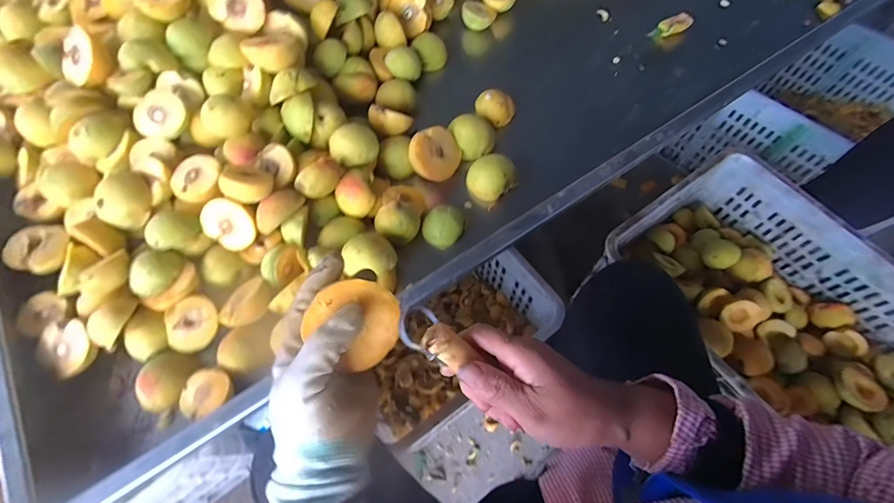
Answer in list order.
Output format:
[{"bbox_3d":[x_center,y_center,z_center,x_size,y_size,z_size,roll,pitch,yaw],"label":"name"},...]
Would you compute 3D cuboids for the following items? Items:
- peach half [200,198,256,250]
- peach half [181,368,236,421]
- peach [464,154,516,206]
[{"bbox_3d":[-0.269,-0.037,0.507,0.064,0.064,0.030,-24,24,12],"label":"peach half"},{"bbox_3d":[-0.260,0.155,0.445,0.051,0.031,0.046,-34,68,-14],"label":"peach half"},{"bbox_3d":[0.062,-0.105,0.566,0.061,0.054,0.056,-1,64,1],"label":"peach"}]

